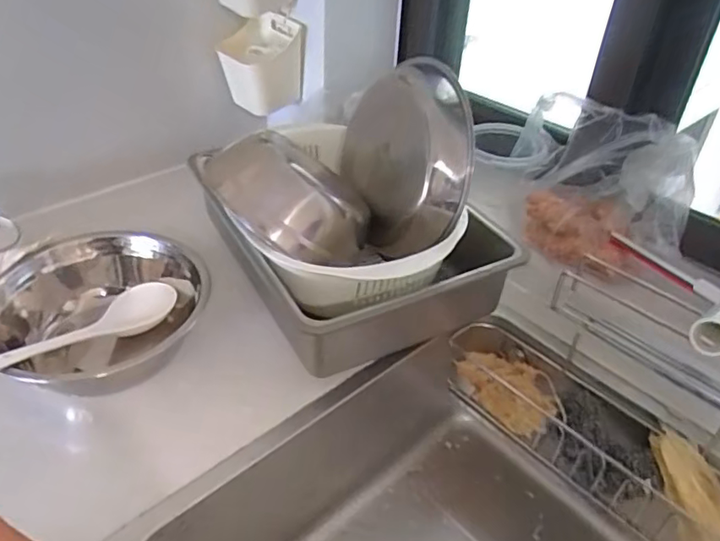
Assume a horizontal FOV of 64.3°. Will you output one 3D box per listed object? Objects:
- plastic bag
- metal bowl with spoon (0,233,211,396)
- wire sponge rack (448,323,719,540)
[{"bbox_3d":[0.223,-0.105,0.620,0.244,0.145,0.130,30,46,30],"label":"plastic bag"},{"bbox_3d":[-0.250,0.045,0.565,0.193,0.092,0.181,2,38,-1],"label":"metal bowl with spoon"},{"bbox_3d":[0.237,0.168,0.555,0.075,0.073,0.358,-28,47,-33],"label":"wire sponge rack"}]

